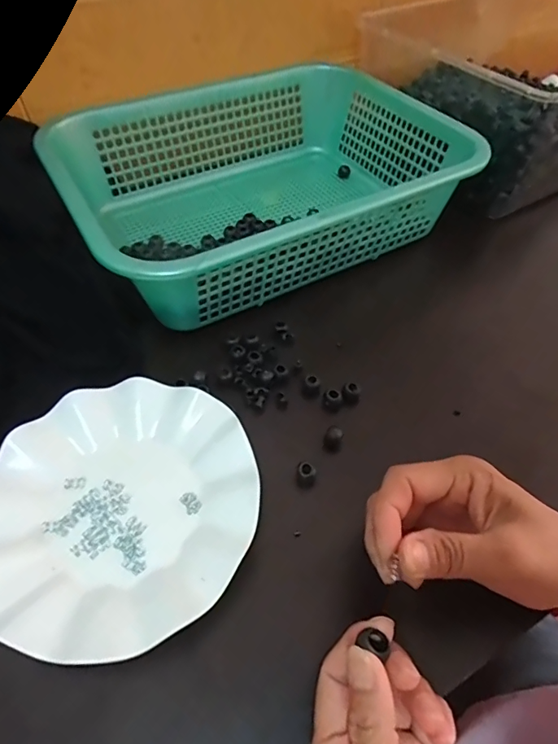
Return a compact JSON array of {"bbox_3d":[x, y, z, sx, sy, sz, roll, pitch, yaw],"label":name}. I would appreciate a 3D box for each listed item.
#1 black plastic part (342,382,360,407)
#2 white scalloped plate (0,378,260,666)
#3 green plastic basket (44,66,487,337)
[{"bbox_3d":[0.059,0.019,0.375,0.013,0.014,0.014,3,50,6],"label":"black plastic part"},{"bbox_3d":[-0.107,0.089,0.311,0.179,0.032,0.181,-2,50,2],"label":"white scalloped plate"},{"bbox_3d":[-0.017,-0.198,0.477,0.375,0.106,0.284,-26,53,-17],"label":"green plastic basket"}]

